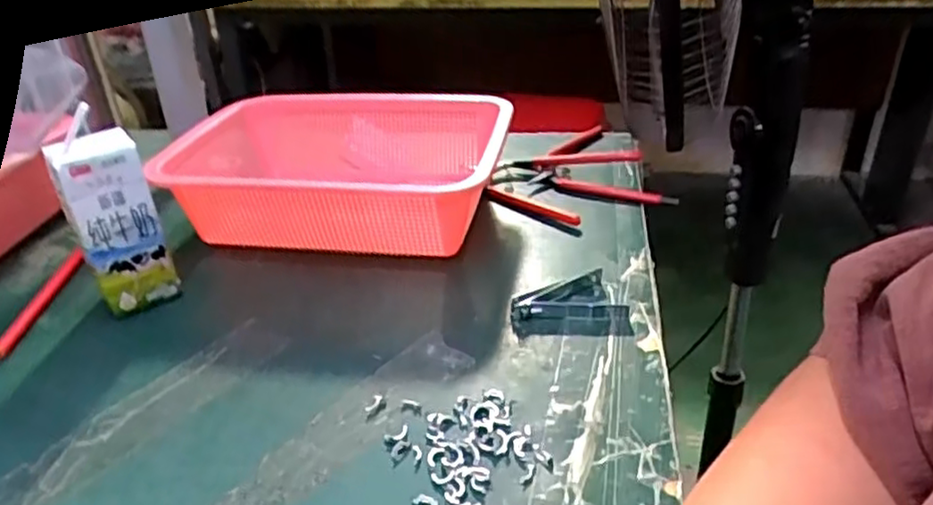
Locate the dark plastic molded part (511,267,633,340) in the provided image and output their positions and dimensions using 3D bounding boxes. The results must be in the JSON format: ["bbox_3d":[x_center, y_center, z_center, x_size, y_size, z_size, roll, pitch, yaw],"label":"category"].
[{"bbox_3d":[0.068,0.032,0.466,0.075,0.016,0.059,-3,31,3],"label":"dark plastic molded part"}]

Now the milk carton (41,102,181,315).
[{"bbox_3d":[-0.231,-0.021,0.456,0.050,0.147,0.031,-24,36,-29],"label":"milk carton"}]

